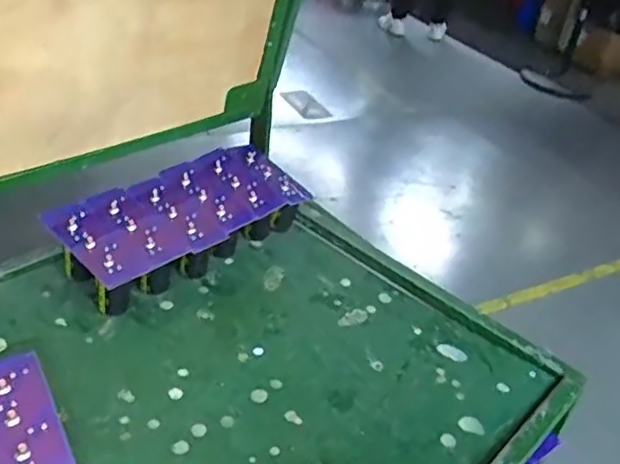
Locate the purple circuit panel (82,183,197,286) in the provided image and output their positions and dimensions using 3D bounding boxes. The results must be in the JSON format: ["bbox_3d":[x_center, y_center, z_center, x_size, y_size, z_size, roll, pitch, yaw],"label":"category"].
[{"bbox_3d":[-0.199,-0.008,0.727,0.131,0.007,0.059,37,41,24],"label":"purple circuit panel"}]

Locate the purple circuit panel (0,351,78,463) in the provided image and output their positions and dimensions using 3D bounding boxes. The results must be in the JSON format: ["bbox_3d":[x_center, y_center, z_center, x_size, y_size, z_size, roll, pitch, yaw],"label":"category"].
[{"bbox_3d":[-0.232,0.146,0.509,0.054,0.011,0.130,-14,42,-29],"label":"purple circuit panel"}]

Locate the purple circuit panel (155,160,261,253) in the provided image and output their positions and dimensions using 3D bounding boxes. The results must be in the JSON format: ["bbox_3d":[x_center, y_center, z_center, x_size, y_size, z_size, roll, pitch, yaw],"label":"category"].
[{"bbox_3d":[-0.132,-0.045,0.806,0.128,0.013,0.058,38,42,18],"label":"purple circuit panel"}]

